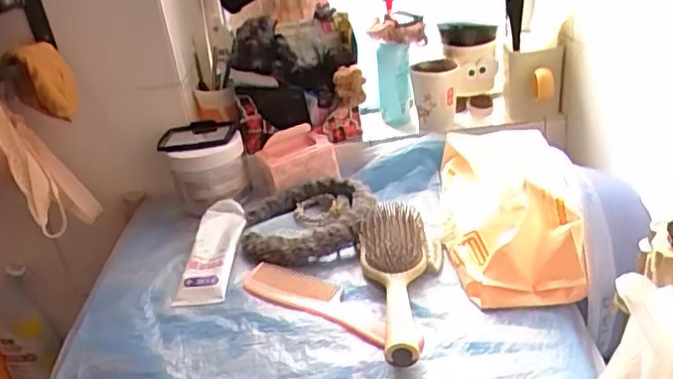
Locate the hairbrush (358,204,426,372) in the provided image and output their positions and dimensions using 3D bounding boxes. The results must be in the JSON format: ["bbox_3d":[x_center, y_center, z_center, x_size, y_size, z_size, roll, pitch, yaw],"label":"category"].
[{"bbox_3d":[0.060,0.087,0.622,0.068,0.033,0.202,-5,41,5],"label":"hairbrush"}]

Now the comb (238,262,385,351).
[{"bbox_3d":[-0.023,0.110,0.632,0.175,0.012,0.051,12,33,33],"label":"comb"}]

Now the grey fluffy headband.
[{"bbox_3d":[-0.035,0.034,0.737,0.155,0.040,0.136,-10,27,-4],"label":"grey fluffy headband"}]

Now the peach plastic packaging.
[{"bbox_3d":[0.187,0.017,0.692,0.137,0.094,0.261,-2,28,10],"label":"peach plastic packaging"}]

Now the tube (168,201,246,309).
[{"bbox_3d":[-0.143,0.069,0.714,0.053,0.025,0.164,-3,40,9],"label":"tube"}]

